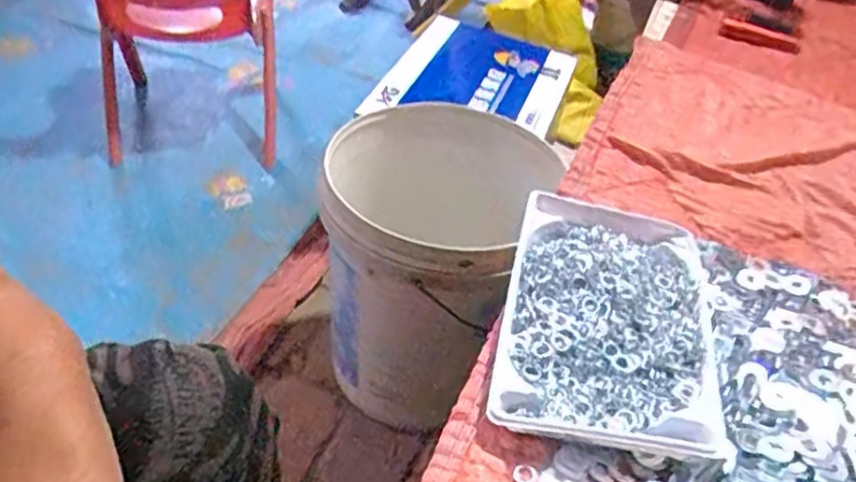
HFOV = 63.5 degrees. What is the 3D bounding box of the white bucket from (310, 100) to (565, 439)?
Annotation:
[{"bbox_3d":[-0.004,0.040,0.935,0.264,0.344,0.266,20,45,13],"label":"white bucket"}]

